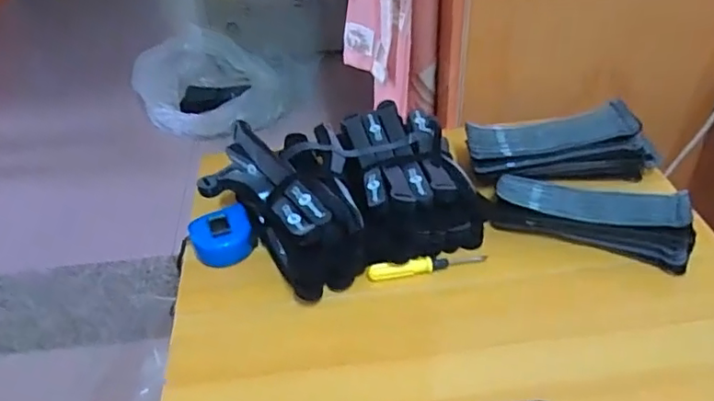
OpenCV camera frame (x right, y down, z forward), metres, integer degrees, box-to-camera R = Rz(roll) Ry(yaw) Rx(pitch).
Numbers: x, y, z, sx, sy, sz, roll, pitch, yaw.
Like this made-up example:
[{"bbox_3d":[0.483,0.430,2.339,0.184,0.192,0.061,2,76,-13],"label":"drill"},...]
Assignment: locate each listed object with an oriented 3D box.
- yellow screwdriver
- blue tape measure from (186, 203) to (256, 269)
[{"bbox_3d":[0.077,0.069,0.632,0.128,0.013,0.016,-8,40,-5],"label":"yellow screwdriver"},{"bbox_3d":[-0.153,0.040,0.666,0.069,0.037,0.062,-17,41,-16],"label":"blue tape measure"}]

